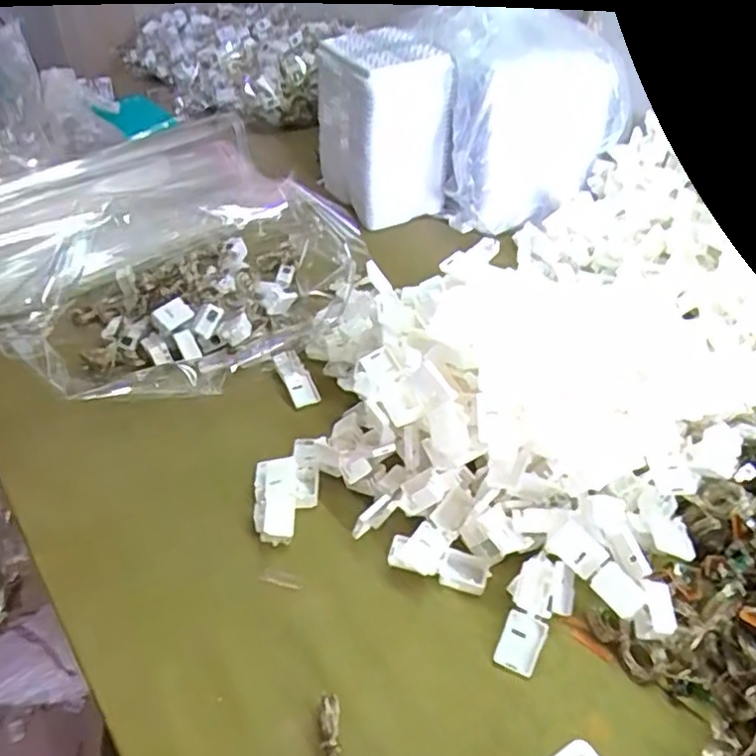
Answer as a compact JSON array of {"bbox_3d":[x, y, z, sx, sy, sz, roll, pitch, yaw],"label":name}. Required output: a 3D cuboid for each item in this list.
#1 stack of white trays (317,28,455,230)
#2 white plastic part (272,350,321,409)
[{"bbox_3d":[0.002,-0.263,0.697,0.107,0.155,0.129,-14,42,-18],"label":"stack of white trays"},{"bbox_3d":[-0.061,0.001,0.498,0.021,0.010,0.049,-22,64,-16],"label":"white plastic part"}]

